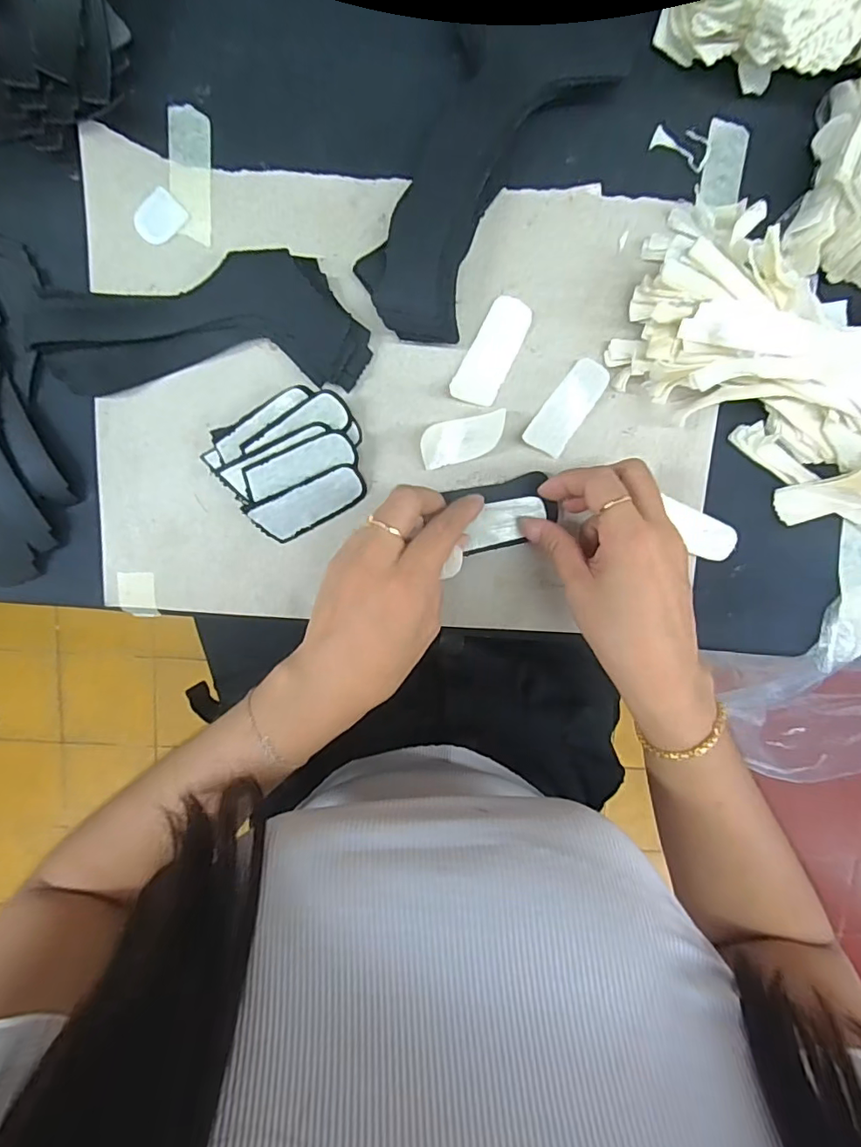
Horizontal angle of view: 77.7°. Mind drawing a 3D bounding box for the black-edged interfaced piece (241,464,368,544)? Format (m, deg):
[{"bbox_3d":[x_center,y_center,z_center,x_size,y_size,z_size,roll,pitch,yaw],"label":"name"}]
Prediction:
[{"bbox_3d":[-0.076,-0.044,0.339,0.073,0.005,0.031,-24,123,1],"label":"black-edged interfaced piece"}]

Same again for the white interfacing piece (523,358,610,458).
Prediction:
[{"bbox_3d":[0.086,-0.103,0.335,0.026,0.012,0.062,36,96,-7],"label":"white interfacing piece"}]

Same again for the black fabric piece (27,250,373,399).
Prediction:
[{"bbox_3d":[-0.136,-0.144,0.320,0.189,0.016,0.074,-6,99,-1],"label":"black fabric piece"}]

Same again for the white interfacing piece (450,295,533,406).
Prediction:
[{"bbox_3d":[0.039,-0.137,0.331,0.027,0.008,0.067,27,97,-6],"label":"white interfacing piece"}]

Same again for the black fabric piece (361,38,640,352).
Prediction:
[{"bbox_3d":[0.027,-0.223,0.304,0.069,0.031,0.183,34,96,-6],"label":"black fabric piece"}]

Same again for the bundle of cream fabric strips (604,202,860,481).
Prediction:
[{"bbox_3d":[0.226,-0.134,0.314,0.216,0.052,0.121,19,98,-5],"label":"bundle of cream fabric strips"}]

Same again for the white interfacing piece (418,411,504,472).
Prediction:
[{"bbox_3d":[0.021,-0.084,0.337,0.055,0.011,0.026,-13,99,0],"label":"white interfacing piece"}]

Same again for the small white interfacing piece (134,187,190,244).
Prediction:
[{"bbox_3d":[-0.162,-0.212,0.318,0.030,0.004,0.023,-40,98,4],"label":"small white interfacing piece"}]

